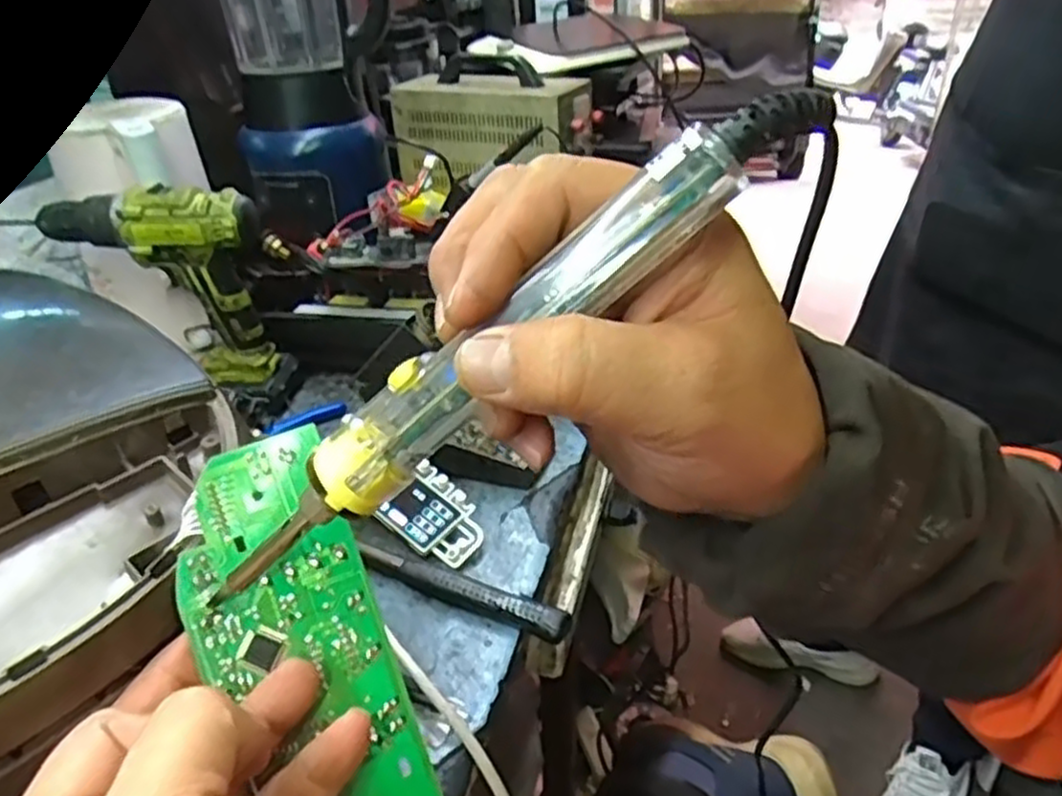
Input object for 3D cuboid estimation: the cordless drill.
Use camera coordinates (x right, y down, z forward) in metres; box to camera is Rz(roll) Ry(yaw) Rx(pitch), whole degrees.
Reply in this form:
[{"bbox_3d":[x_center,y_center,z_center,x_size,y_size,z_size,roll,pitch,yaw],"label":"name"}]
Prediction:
[{"bbox_3d":[-0.335,-0.106,0.731,0.186,0.193,0.078,3,32,11],"label":"cordless drill"}]

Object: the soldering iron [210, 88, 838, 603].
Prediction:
[{"bbox_3d":[-0.013,-0.011,0.211,0.214,0.022,0.017,-39,28,16],"label":"soldering iron"}]

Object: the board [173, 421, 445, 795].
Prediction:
[{"bbox_3d":[-0.079,0.092,0.266,0.059,0.153,0.004,-19,-3,-11],"label":"board"}]

